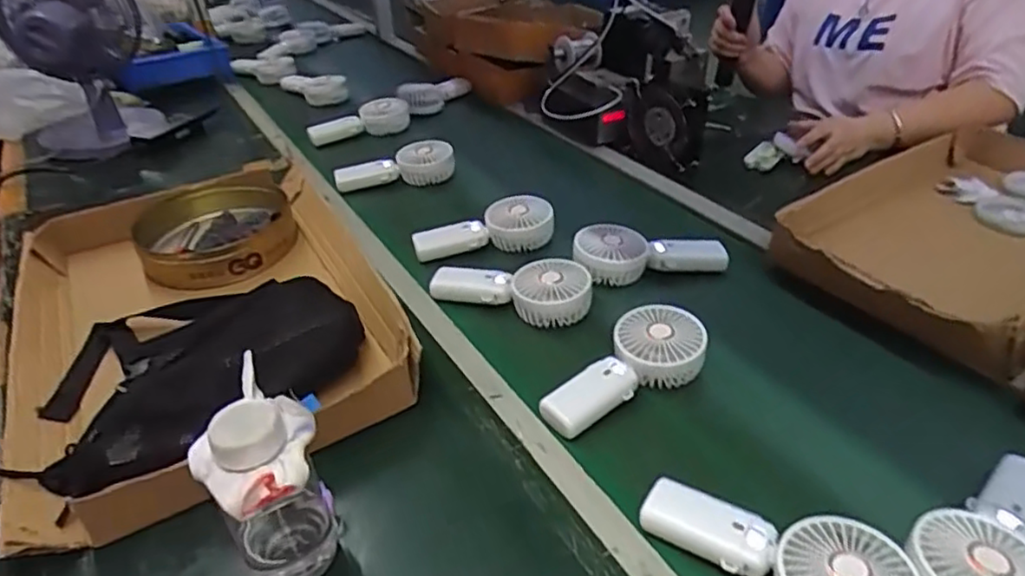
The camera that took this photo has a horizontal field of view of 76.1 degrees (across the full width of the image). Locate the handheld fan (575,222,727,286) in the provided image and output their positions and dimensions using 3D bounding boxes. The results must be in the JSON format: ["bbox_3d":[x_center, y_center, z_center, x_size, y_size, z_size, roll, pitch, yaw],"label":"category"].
[{"bbox_3d":[0.166,-0.046,0.802,0.183,0.045,0.071,-3,32,-8],"label":"handheld fan"}]

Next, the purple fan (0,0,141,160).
[{"bbox_3d":[-0.702,-0.386,1.058,0.197,0.284,0.218,-18,37,-29],"label":"purple fan"}]

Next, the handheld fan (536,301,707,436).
[{"bbox_3d":[0.107,0.077,0.629,0.177,0.039,0.079,-27,42,-29],"label":"handheld fan"}]

